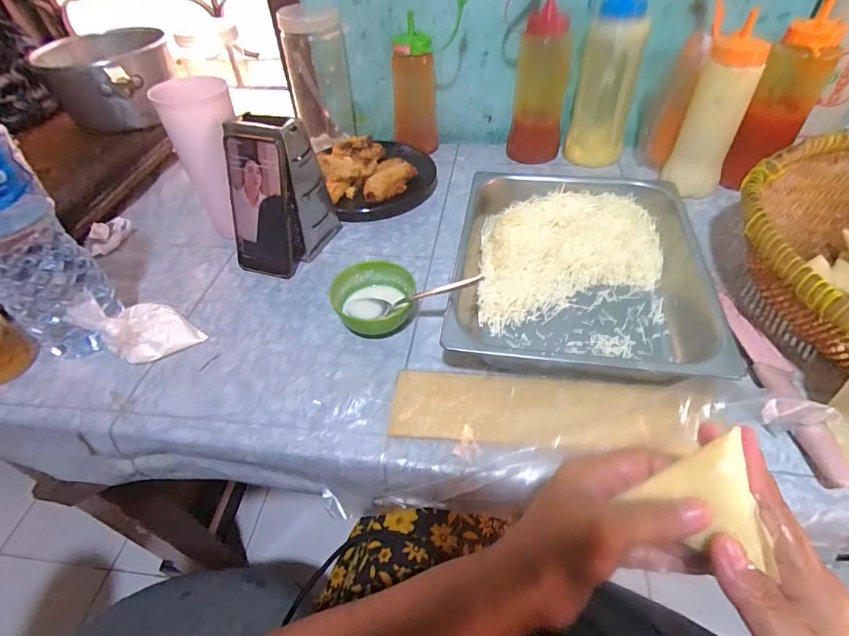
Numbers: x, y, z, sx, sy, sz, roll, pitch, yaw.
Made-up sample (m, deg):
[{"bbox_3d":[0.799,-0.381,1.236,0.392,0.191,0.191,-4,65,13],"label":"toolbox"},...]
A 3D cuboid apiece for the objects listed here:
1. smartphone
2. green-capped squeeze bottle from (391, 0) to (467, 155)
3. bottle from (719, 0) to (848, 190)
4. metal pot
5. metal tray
[{"bbox_3d":[-0.201,-0.133,0.552,0.078,0.167,0.016,14,29,14],"label":"smartphone"},{"bbox_3d":[0.004,-0.380,0.738,0.118,0.194,0.062,-1,46,3],"label":"green-capped squeeze bottle"},{"bbox_3d":[0.465,-0.277,0.596,0.069,0.198,0.066,-31,52,-24],"label":"bottle"},{"bbox_3d":[-0.485,-0.368,0.703,0.168,0.100,0.167,-2,46,2],"label":"metal pot"},{"bbox_3d":[0.172,-0.060,0.514,0.263,0.052,0.302,6,47,9],"label":"metal tray"}]

